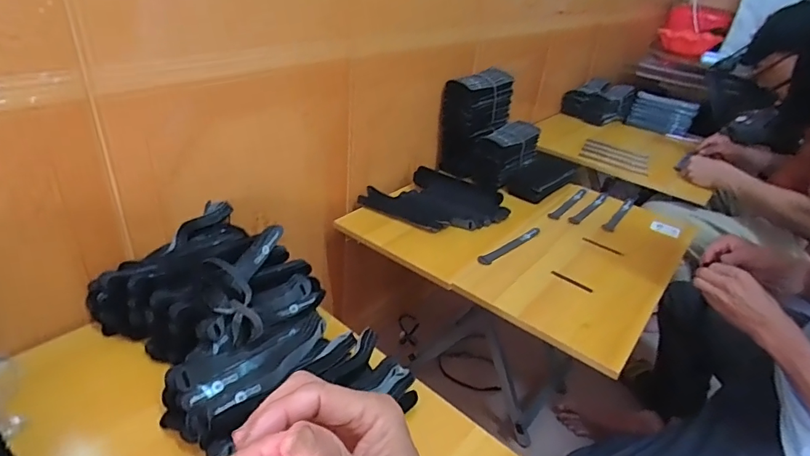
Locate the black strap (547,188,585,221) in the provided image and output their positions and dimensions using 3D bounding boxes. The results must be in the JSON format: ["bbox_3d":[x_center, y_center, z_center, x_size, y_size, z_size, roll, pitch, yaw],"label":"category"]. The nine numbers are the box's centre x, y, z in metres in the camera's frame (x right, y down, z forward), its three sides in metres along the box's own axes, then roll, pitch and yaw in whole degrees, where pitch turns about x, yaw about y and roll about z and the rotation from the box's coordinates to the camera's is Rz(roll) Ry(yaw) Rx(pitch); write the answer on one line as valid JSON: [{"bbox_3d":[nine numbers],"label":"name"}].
[{"bbox_3d":[0.392,-0.061,1.123,0.024,0.005,0.186,28,38,31],"label":"black strap"}]

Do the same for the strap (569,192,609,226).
[{"bbox_3d":[0.436,-0.049,1.109,0.023,0.012,0.191,28,38,32],"label":"strap"}]

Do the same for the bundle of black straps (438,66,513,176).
[{"bbox_3d":[0.171,-0.276,1.196,0.122,0.211,0.208,22,35,24],"label":"bundle of black straps"}]

